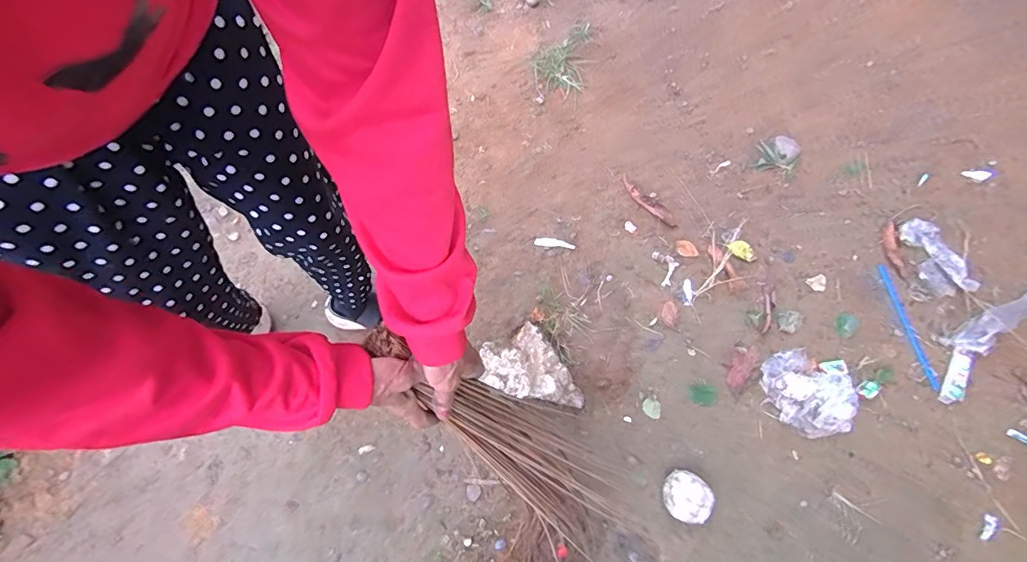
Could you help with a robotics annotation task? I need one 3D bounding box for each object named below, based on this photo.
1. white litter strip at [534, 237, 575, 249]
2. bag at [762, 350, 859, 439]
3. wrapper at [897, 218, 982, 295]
[{"bbox_3d":[0.091,-0.085,1.049,0.089,0.005,0.021,6,73,4],"label":"white litter strip"},{"bbox_3d":[0.580,0.217,0.924,0.156,0.028,0.163,-10,72,-1],"label":"bag"},{"bbox_3d":[0.892,-0.051,1.000,0.096,0.016,0.171,-16,73,-3],"label":"wrapper"}]

